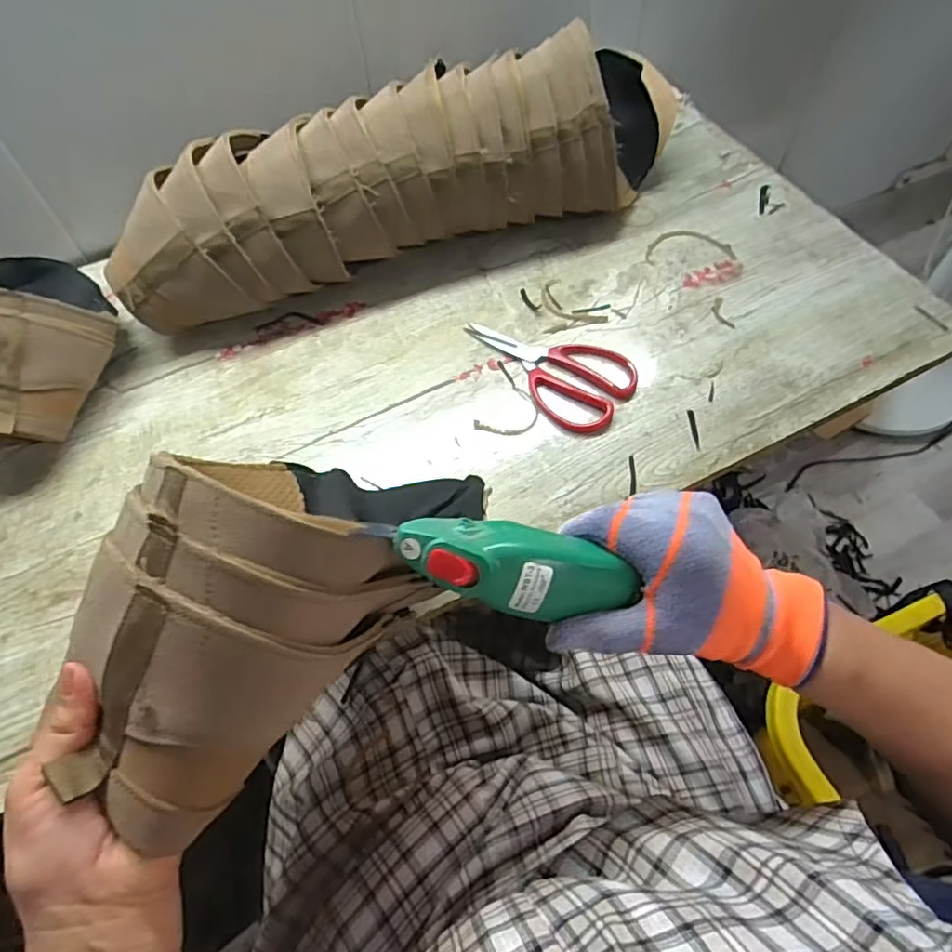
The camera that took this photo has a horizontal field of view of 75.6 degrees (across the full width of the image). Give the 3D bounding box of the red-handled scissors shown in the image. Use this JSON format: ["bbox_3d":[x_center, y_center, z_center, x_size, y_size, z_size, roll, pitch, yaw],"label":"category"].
[{"bbox_3d":[0.070,-0.119,0.639,0.189,0.010,0.099,36,66,23],"label":"red-handled scissors"}]

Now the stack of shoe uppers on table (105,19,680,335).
[{"bbox_3d":[-0.066,-0.332,0.687,0.656,0.170,0.151,-18,58,-9],"label":"stack of shoe uppers on table"}]

